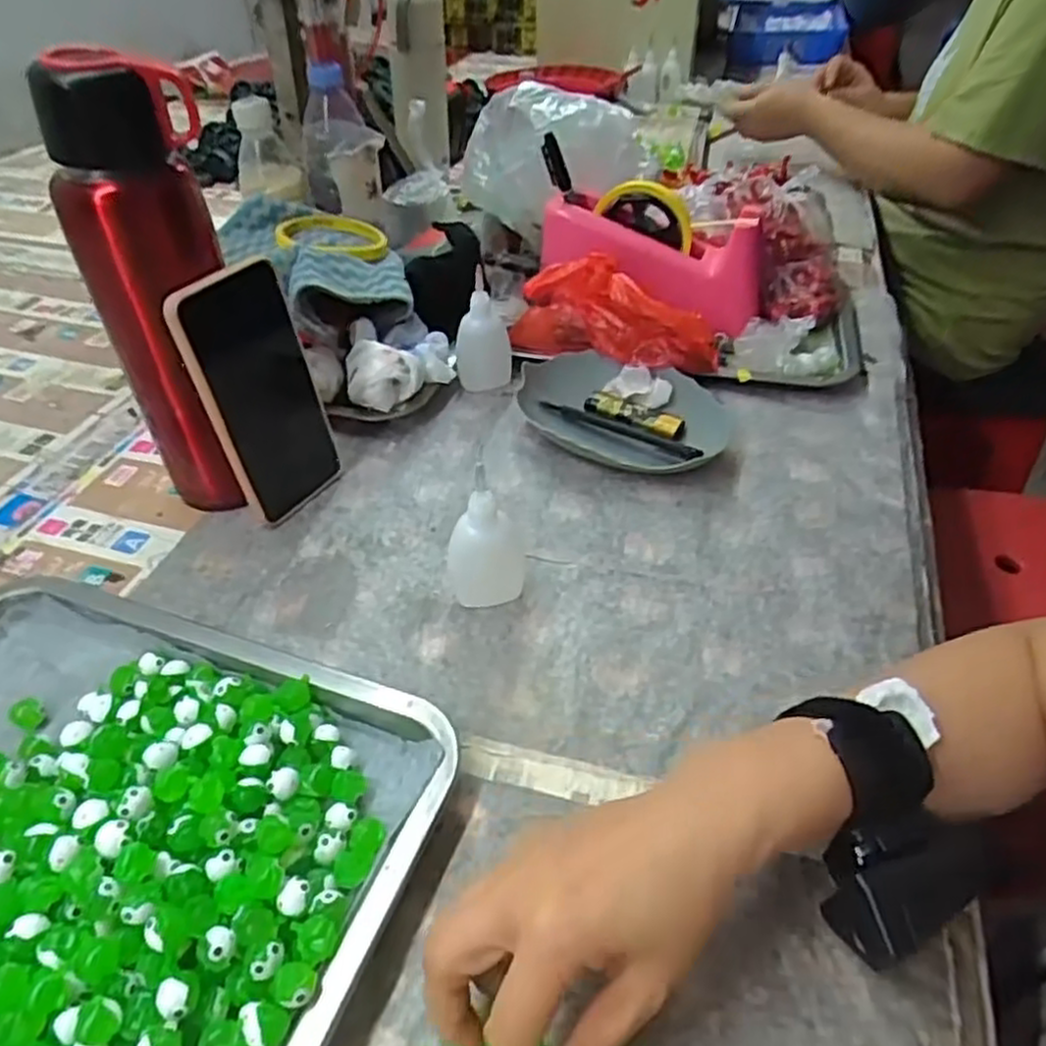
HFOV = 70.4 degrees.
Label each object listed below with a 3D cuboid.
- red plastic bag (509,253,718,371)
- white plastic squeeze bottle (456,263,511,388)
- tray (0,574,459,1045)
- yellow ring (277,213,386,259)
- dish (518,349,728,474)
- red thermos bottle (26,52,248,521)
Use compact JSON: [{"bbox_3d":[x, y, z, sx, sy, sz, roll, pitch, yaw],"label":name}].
[{"bbox_3d":[0.072,-0.165,0.603,0.165,0.080,0.044,17,46,19],"label":"red plastic bag"},{"bbox_3d":[-0.033,-0.158,0.608,0.044,0.092,0.036,-3,42,-1],"label":"white plastic squeeze bottle"},{"bbox_3d":[-0.217,0.146,0.326,0.315,0.037,0.257,14,45,16],"label":"tray"},{"bbox_3d":[-0.166,-0.249,0.648,0.101,0.015,0.086,30,51,29],"label":"yellow ring"},{"bbox_3d":[0.073,-0.087,0.570,0.157,0.030,0.096,19,46,21],"label":"dish"},{"bbox_3d":[-0.212,-0.127,0.452,0.065,0.264,0.062,15,45,17],"label":"red thermos bottle"}]

